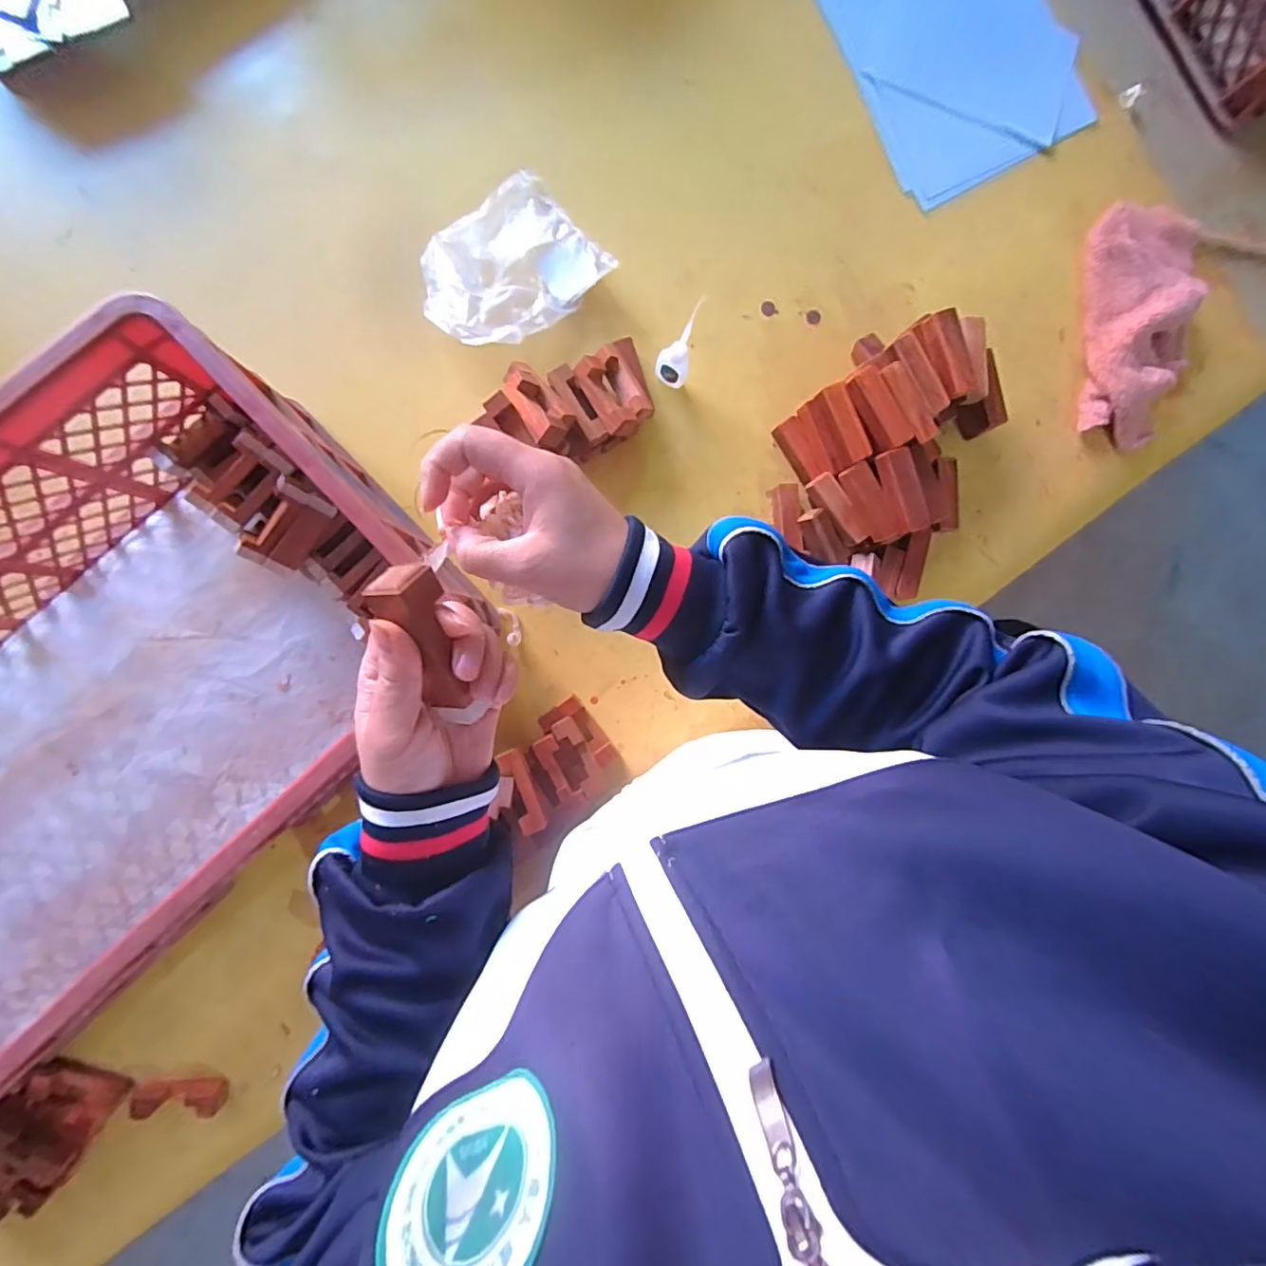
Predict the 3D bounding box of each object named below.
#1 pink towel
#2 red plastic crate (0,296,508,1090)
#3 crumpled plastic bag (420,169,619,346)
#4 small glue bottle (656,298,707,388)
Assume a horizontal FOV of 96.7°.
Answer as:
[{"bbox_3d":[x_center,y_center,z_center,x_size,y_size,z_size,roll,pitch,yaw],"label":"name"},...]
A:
[{"bbox_3d":[0.553,-0.345,0.619,0.135,0.047,0.262,12,90,-6],"label":"pink towel"},{"bbox_3d":[-0.460,0.101,0.454,0.649,0.182,0.318,-45,95,-4],"label":"red plastic crate"},{"bbox_3d":[-0.127,-0.358,0.556,0.165,0.050,0.127,-39,95,-4],"label":"crumpled plastic bag"},{"bbox_3d":[0.046,-0.271,0.536,0.033,0.120,0.028,32,88,-6],"label":"small glue bottle"}]

